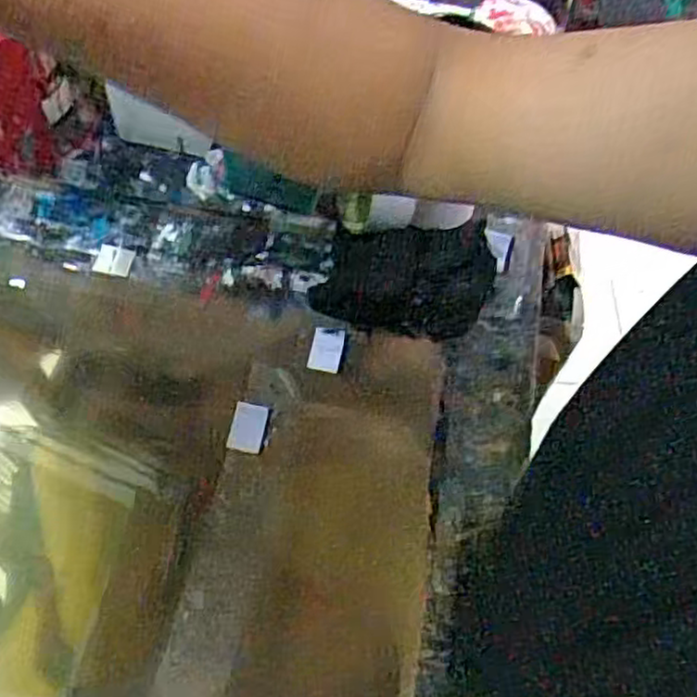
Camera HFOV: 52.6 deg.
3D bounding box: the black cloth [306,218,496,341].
[{"bbox_3d":[0.054,-0.064,0.653,0.176,0.042,0.104,0,57,-4],"label":"black cloth"}]

